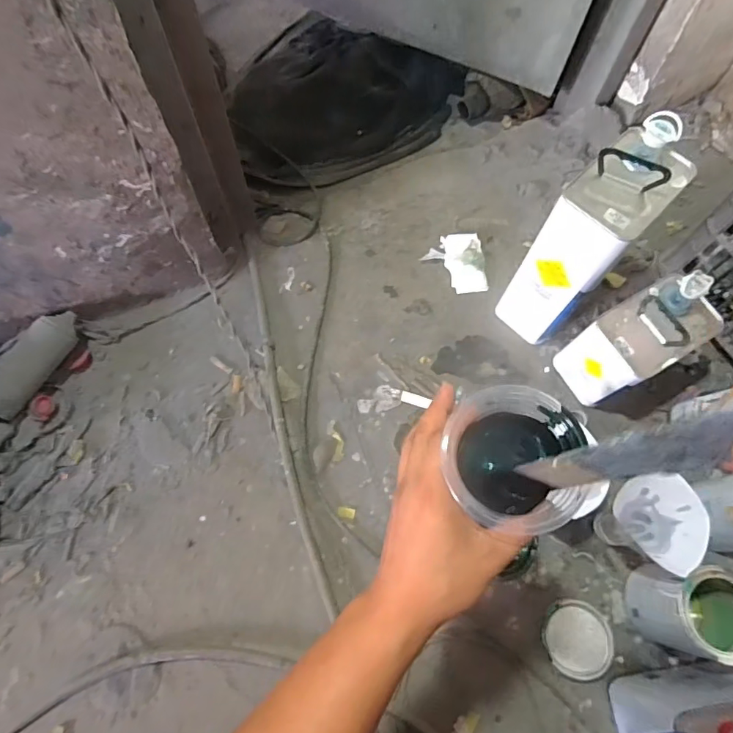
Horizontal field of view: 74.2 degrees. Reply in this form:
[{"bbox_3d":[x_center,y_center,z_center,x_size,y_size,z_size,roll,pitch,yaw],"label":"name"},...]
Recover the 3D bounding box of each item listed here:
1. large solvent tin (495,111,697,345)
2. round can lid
[{"bbox_3d":[0.323,-0.177,0.734,0.103,0.365,0.162,42,72,14],"label":"large solvent tin"},{"bbox_3d":[0.299,0.385,0.681,0.095,0.010,0.096,1,67,-1],"label":"round can lid"}]

